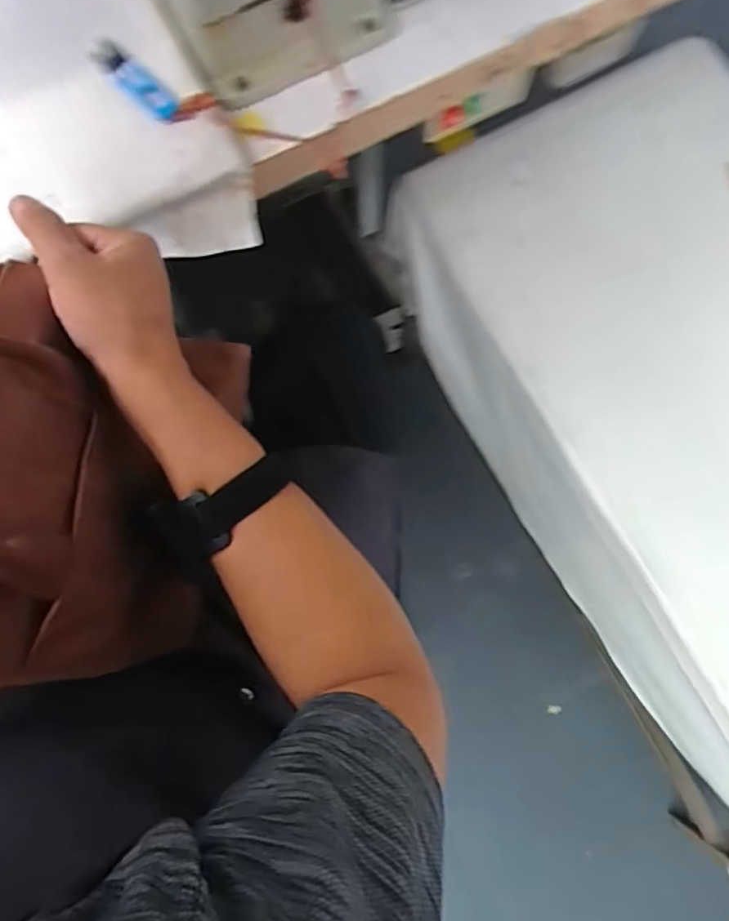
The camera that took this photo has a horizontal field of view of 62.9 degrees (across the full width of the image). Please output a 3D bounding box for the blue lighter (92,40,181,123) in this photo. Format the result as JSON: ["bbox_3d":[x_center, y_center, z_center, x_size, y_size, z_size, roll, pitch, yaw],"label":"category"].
[{"bbox_3d":[-0.183,-0.303,0.476,0.026,0.012,0.092,-43,80,-7],"label":"blue lighter"}]

